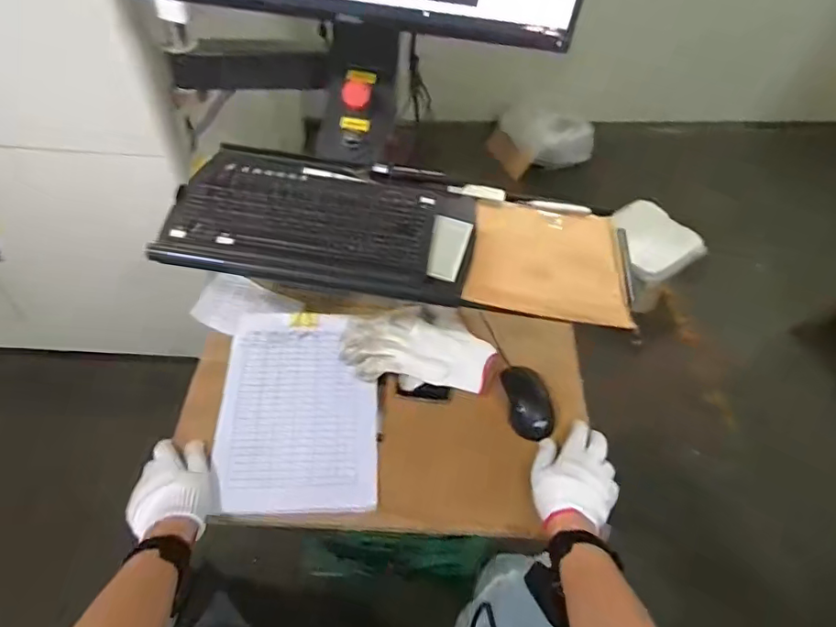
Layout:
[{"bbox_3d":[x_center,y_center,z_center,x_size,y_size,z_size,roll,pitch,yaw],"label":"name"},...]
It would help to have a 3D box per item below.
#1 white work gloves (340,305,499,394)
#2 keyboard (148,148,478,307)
[{"bbox_3d":[-0.002,0.046,0.794,0.218,0.058,0.138,3,52,-3],"label":"white work gloves"},{"bbox_3d":[-0.122,-0.120,0.693,0.391,0.044,0.209,6,52,-1],"label":"keyboard"}]

